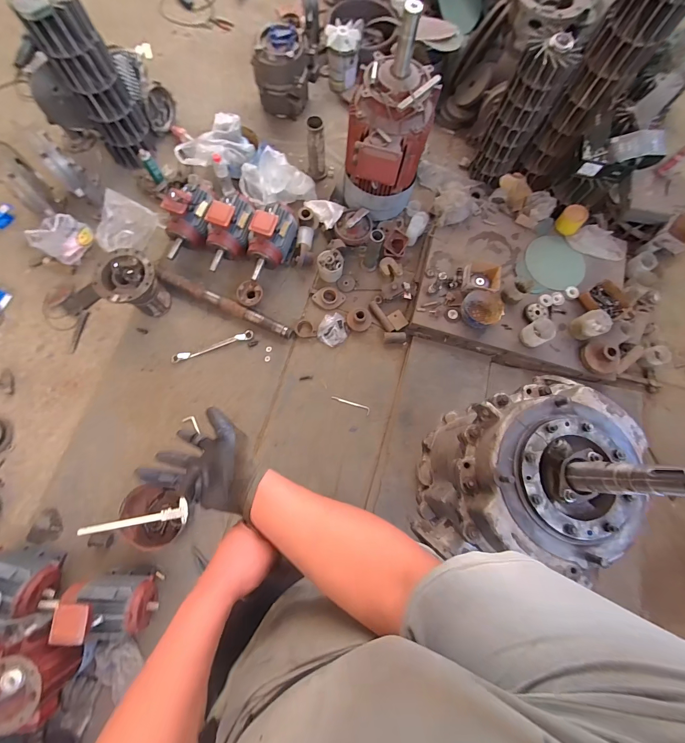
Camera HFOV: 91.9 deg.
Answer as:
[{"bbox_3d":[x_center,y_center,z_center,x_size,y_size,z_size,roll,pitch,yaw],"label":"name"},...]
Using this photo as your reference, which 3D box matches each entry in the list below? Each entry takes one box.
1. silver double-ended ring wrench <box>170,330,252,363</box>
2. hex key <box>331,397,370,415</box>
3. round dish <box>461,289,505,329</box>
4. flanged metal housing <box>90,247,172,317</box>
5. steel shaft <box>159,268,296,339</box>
[{"bbox_3d":[-0.591,-0.115,1.519,0.372,0.025,0.042,-19,78,-7],"label":"silver double-ended ring wrench"},{"bbox_3d":[0.038,0.149,1.500,0.181,0.010,0.033,20,76,4],"label":"hex key"},{"bbox_3d":[0.631,-0.280,1.479,0.176,0.080,0.154,2,77,-2],"label":"round dish"},{"bbox_3d":[-0.887,-0.359,1.449,0.215,0.259,0.218,1,77,-3],"label":"flanged metal housing"},{"bbox_3d":[-0.560,-0.321,1.549,0.738,0.057,0.069,26,77,3],"label":"steel shaft"}]

